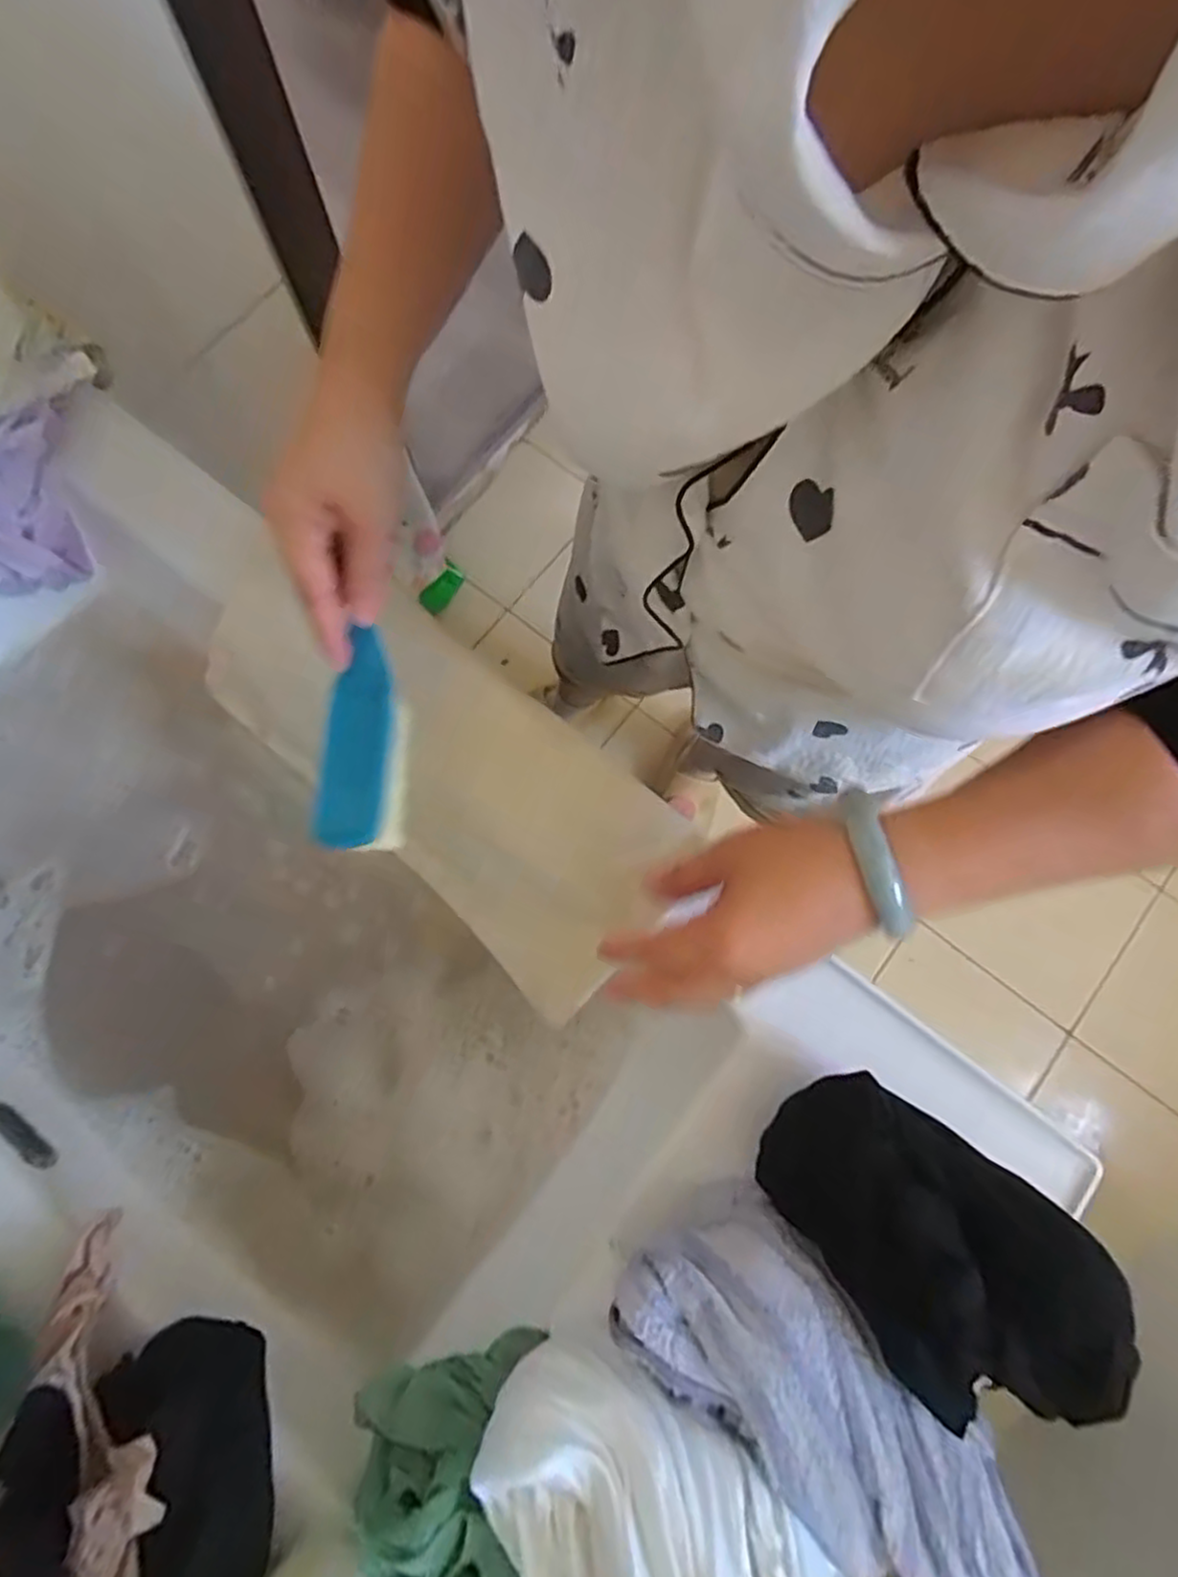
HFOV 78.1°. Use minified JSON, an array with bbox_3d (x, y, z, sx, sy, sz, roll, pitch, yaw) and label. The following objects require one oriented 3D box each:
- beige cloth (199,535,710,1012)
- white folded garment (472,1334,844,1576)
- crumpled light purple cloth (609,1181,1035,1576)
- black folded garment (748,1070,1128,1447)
[{"bbox_3d":[-0.100,-0.019,0.473,0.335,0.031,0.141,40,97,6],"label":"beige cloth"},{"bbox_3d":[0.019,0.313,0.299,0.136,0.095,0.107,38,79,8],"label":"white folded garment"},{"bbox_3d":[0.101,0.269,0.319,0.182,0.049,0.082,44,80,9],"label":"crumpled light purple cloth"},{"bbox_3d":[0.159,0.211,0.329,0.164,0.059,0.099,36,79,8],"label":"black folded garment"}]

